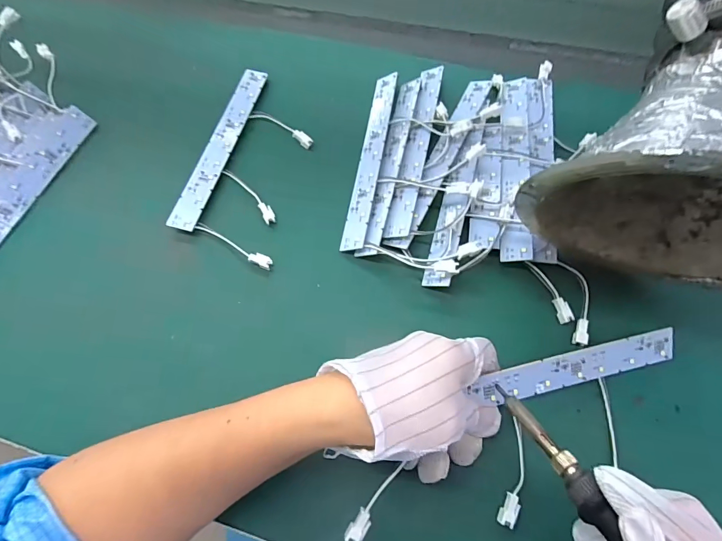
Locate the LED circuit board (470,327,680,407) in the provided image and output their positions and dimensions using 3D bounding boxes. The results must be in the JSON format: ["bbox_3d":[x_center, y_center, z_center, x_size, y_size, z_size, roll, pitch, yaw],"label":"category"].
[{"bbox_3d":[0.150,0.068,0.273,0.145,0.004,0.023,-12,99,-6],"label":"LED circuit board"}]

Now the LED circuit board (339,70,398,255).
[{"bbox_3d":[0.010,-0.106,0.363,0.024,0.004,0.192,-2,65,29],"label":"LED circuit board"}]

